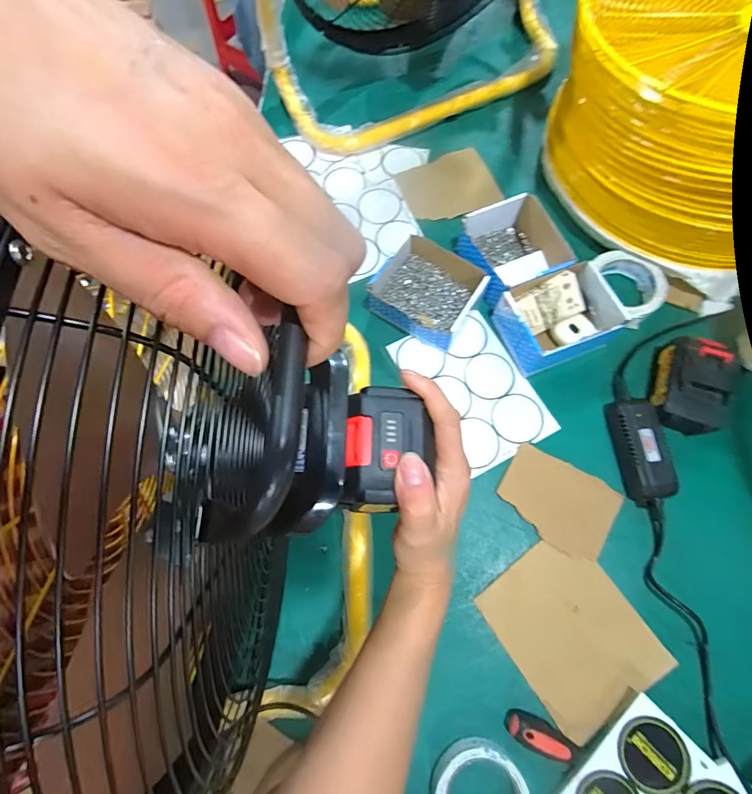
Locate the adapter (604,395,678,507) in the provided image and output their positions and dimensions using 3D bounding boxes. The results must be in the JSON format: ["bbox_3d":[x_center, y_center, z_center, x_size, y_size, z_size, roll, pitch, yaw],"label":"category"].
[{"bbox_3d":[0.334,0.068,0.535,0.050,0.040,0.130,-7,72,0],"label":"adapter"}]

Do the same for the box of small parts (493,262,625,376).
[{"bbox_3d":[0.249,-0.106,0.573,0.146,0.072,0.111,-23,73,-6],"label":"box of small parts"}]

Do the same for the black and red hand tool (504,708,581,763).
[{"bbox_3d":[0.177,0.362,0.449,0.074,0.027,0.026,17,73,21],"label":"black and red hand tool"}]

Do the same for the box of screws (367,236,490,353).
[{"bbox_3d":[0.068,-0.141,0.596,0.134,0.069,0.121,37,77,12],"label":"box of screws"}]

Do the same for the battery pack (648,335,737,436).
[{"bbox_3d":[0.399,-0.019,0.539,0.073,0.064,0.115,15,73,6],"label":"battery pack"}]

